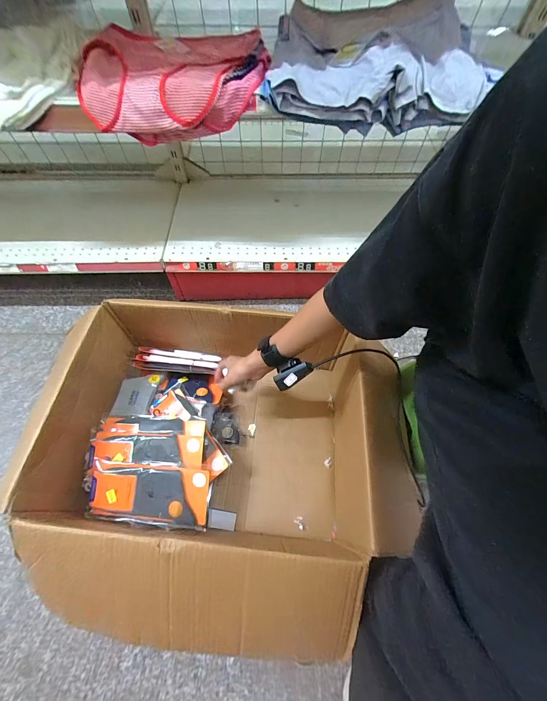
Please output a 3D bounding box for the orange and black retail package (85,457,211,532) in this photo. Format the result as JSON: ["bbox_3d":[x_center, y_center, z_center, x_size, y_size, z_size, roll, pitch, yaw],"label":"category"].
[{"bbox_3d":[-0.236,0.277,0.555,0.224,0.020,0.110,7,82,-1],"label":"orange and black retail package"}]

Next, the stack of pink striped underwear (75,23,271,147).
[{"bbox_3d":[-0.178,-0.510,0.553,0.314,0.088,0.238,3,61,1],"label":"stack of pink striped underwear"}]

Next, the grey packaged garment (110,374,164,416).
[{"bbox_3d":[-0.324,0.104,0.686,0.085,0.027,0.111,3,61,1],"label":"grey packaged garment"}]

